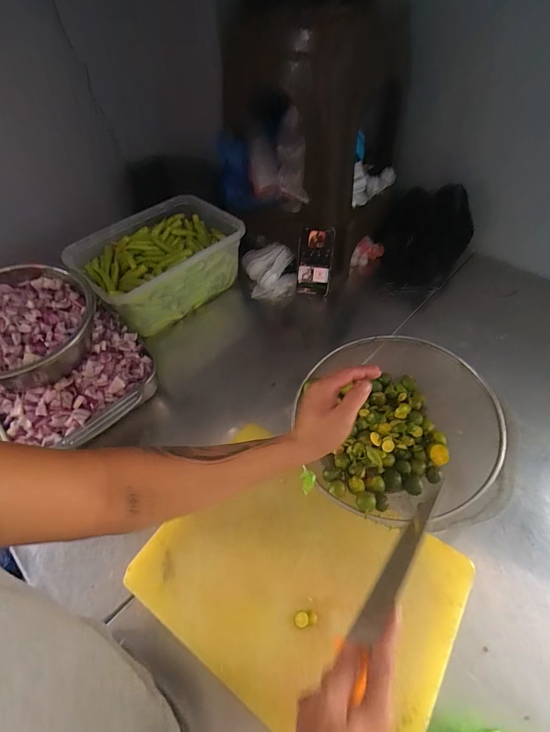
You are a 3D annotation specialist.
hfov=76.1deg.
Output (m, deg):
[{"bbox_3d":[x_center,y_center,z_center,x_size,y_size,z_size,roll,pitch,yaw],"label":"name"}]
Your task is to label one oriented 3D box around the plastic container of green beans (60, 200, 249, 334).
[{"bbox_3d":[-0.257,-0.237,0.825,0.340,0.153,0.219,-35,59,-23],"label":"plastic container of green beans"}]

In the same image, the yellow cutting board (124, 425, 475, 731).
[{"bbox_3d":[0.032,0.292,0.487,0.394,0.019,0.288,27,59,22],"label":"yellow cutting board"}]

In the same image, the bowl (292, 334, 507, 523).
[{"bbox_3d":[0.187,0.091,0.569,0.303,0.105,0.303,-2,55,2],"label":"bowl"}]

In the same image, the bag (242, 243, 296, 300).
[{"bbox_3d":[-0.015,-0.244,0.893,0.117,0.083,0.142,-11,53,-7],"label":"bag"}]

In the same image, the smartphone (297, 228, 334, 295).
[{"bbox_3d":[0.094,-0.244,0.830,0.078,0.160,0.015,6,37,7],"label":"smartphone"}]

